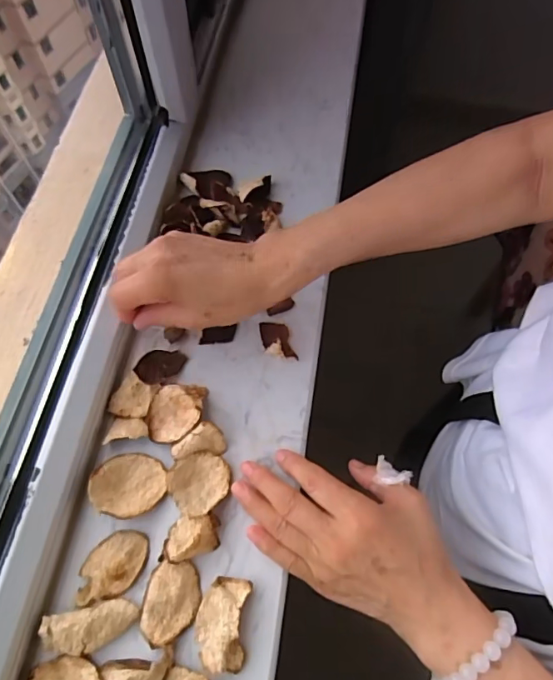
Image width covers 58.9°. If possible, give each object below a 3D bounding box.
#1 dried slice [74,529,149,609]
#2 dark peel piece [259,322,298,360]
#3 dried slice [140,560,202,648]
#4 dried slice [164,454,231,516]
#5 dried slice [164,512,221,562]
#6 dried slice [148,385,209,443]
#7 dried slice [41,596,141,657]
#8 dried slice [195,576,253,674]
[{"bbox_3d":[-0.112,0.154,0.332,0.053,0.007,0.034,-38,70,-16],"label":"dried slice"},{"bbox_3d":[0.001,-0.001,0.403,0.025,0.011,0.037,-10,65,-4],"label":"dark peel piece"},{"bbox_3d":[-0.070,0.171,0.320,0.035,0.007,0.050,24,67,12],"label":"dried slice"},{"bbox_3d":[-0.055,0.102,0.352,0.043,0.012,0.040,0,65,1],"label":"dried slice"},{"bbox_3d":[-0.058,0.135,0.335,0.038,0.016,0.027,-10,65,-4],"label":"dried slice"},{"bbox_3d":[-0.077,0.055,0.372,0.042,0.014,0.043,0,65,1],"label":"dried slice"},{"bbox_3d":[-0.118,0.182,0.311,0.058,0.014,0.026,-14,65,-6],"label":"dried slice"},{"bbox_3d":[-0.035,0.182,0.314,0.031,0.014,0.052,6,65,3],"label":"dried slice"}]

